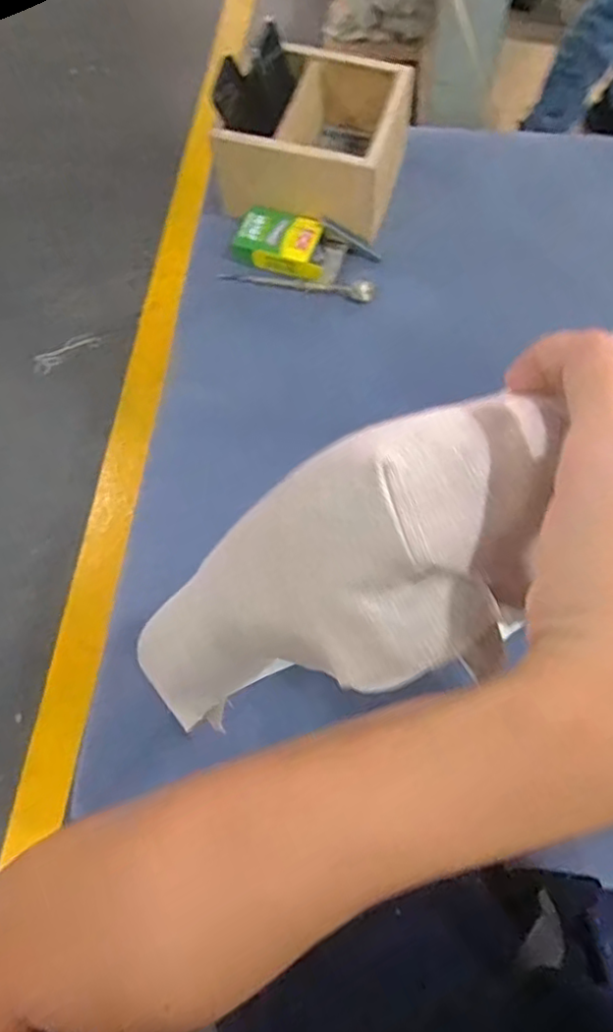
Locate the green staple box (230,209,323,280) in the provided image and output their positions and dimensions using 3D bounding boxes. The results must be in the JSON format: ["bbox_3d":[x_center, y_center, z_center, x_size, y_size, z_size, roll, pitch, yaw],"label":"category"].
[{"bbox_3d":[-0.032,-0.371,0.877,0.121,0.031,0.072,16,72,9],"label":"green staple box"}]

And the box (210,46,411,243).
[{"bbox_3d":[0.014,-0.508,0.871,0.224,0.113,0.206,13,71,8],"label":"box"}]

